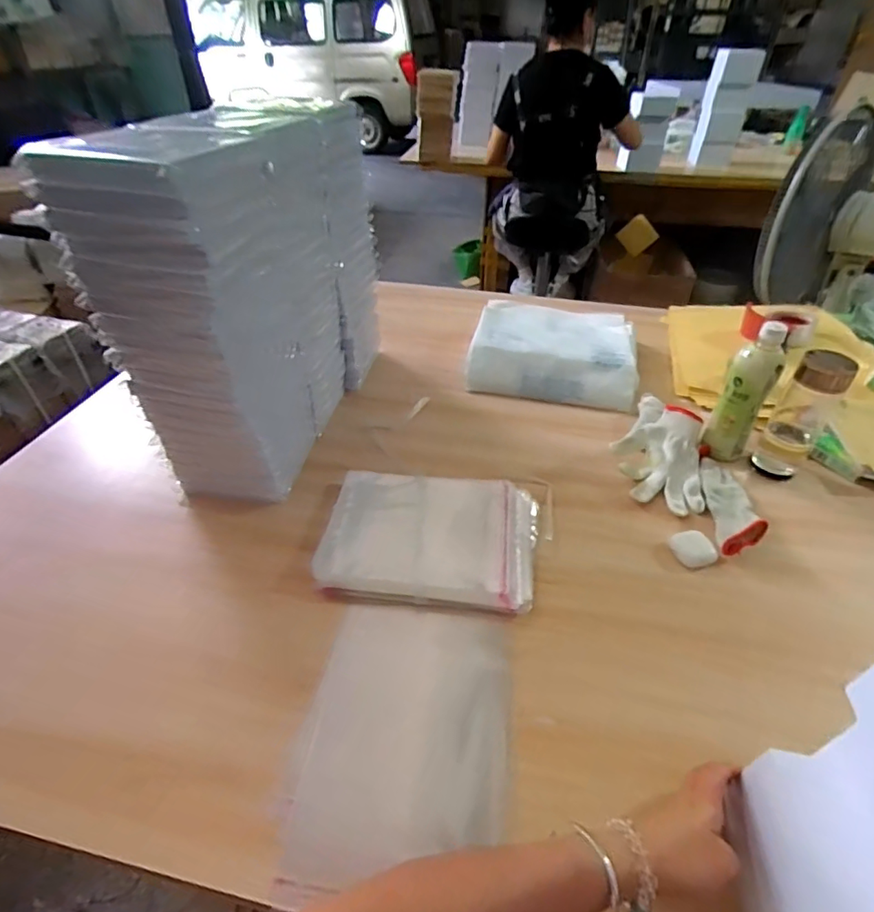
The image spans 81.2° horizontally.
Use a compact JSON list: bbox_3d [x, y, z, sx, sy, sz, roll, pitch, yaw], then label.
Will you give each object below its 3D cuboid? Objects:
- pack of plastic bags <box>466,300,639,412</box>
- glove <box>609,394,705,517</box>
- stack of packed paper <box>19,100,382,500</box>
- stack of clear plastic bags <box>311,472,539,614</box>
[{"bbox_3d":[0.227,-0.216,1.006,0.306,0.068,0.284,8,42,12],"label":"pack of plastic bags"},{"bbox_3d":[0.340,-0.016,0.786,0.128,0.050,0.224,11,43,15],"label":"glove"},{"bbox_3d":[-0.246,-0.229,0.744,0.168,0.428,0.443,8,42,11],"label":"stack of packed paper"},{"bbox_3d":[-0.004,0.095,0.651,0.262,0.034,0.196,9,49,-3],"label":"stack of clear plastic bags"}]

